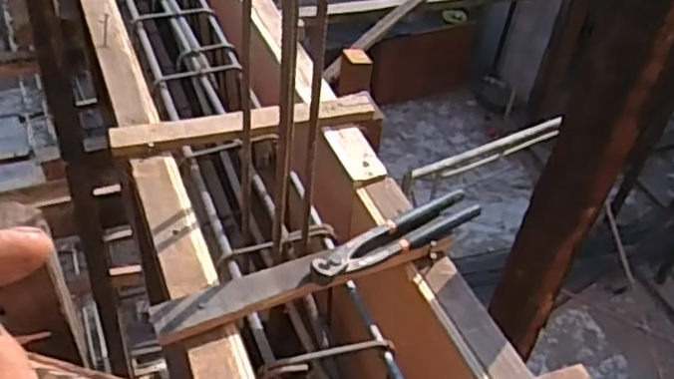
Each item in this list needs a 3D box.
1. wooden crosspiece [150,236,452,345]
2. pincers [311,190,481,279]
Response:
[{"bbox_3d":[-0.028,0.089,0.704,0.320,0.022,0.044,-15,47,-20],"label":"wooden crosspiece"},{"bbox_3d":[0.064,0.049,0.736,0.202,0.023,0.047,-19,49,-23],"label":"pincers"}]

